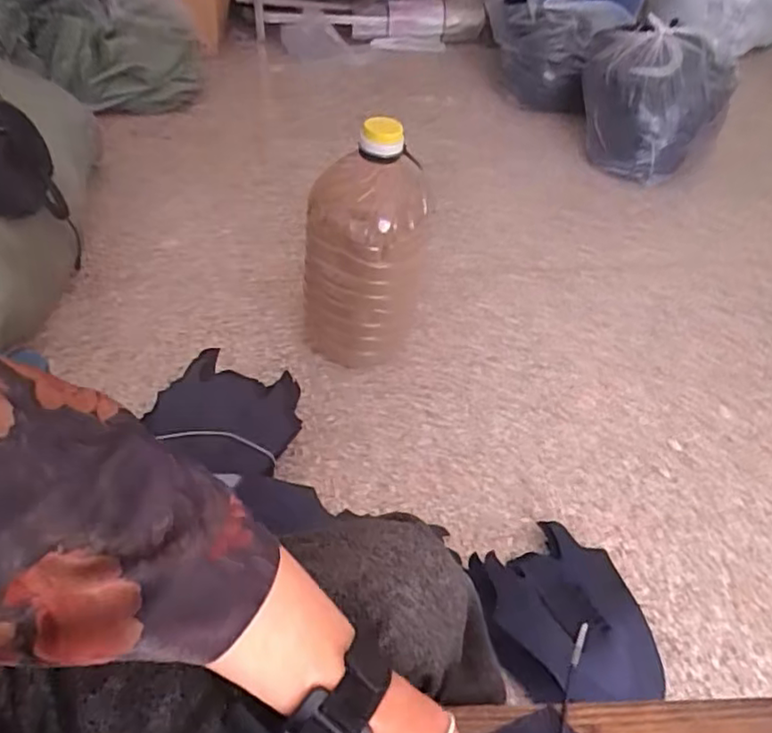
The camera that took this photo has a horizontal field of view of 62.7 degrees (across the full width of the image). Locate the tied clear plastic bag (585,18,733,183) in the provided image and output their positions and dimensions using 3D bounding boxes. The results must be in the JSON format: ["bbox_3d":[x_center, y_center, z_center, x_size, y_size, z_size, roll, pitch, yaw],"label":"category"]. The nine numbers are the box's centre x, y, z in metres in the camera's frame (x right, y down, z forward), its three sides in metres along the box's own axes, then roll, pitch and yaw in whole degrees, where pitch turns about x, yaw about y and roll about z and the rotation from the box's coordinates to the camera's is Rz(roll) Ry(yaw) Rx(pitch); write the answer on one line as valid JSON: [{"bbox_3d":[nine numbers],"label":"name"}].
[{"bbox_3d":[0.594,-0.594,1.427,0.323,0.255,0.259,21,49,13],"label":"tied clear plastic bag"}]

